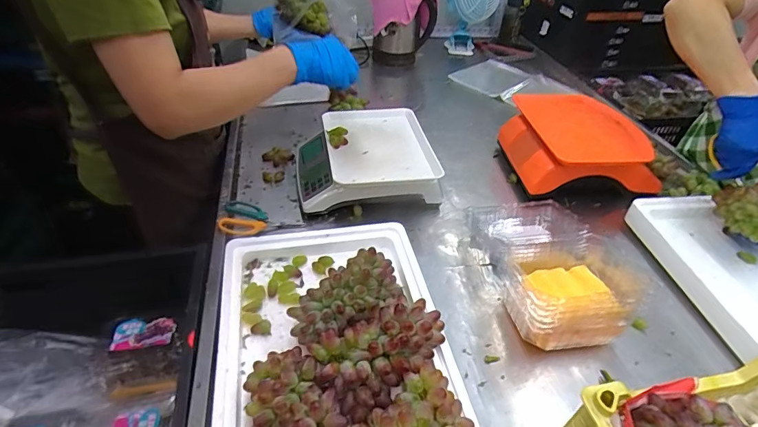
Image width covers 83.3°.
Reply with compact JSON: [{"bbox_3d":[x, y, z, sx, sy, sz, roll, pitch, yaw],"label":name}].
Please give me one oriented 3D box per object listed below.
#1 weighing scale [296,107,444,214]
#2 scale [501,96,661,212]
[{"bbox_3d":[-0.030,-0.130,0.907,0.286,0.097,0.280,-2,40,-8],"label":"weighing scale"},{"bbox_3d":[0.433,-0.150,0.971,0.285,0.125,0.281,8,40,4],"label":"scale"}]

